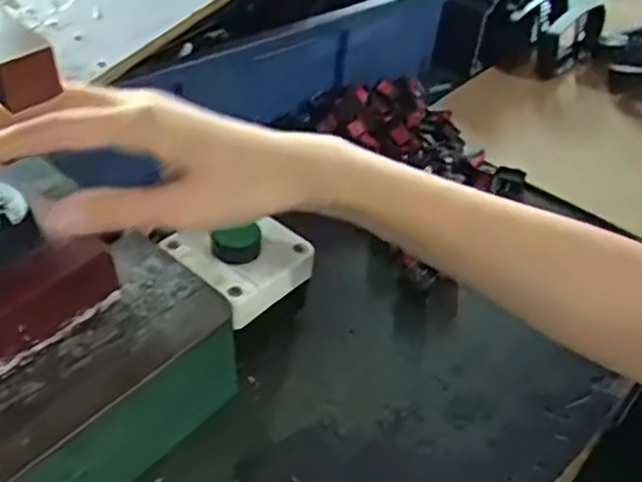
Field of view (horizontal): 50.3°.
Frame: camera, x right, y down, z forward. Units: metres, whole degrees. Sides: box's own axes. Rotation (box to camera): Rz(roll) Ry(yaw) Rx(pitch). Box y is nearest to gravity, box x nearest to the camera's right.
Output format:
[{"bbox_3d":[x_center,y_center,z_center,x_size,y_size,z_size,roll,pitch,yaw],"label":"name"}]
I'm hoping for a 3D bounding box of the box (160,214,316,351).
[{"bbox_3d":[-0.047,0.018,0.404,0.070,0.058,0.067,33,50,26],"label":"box"}]

